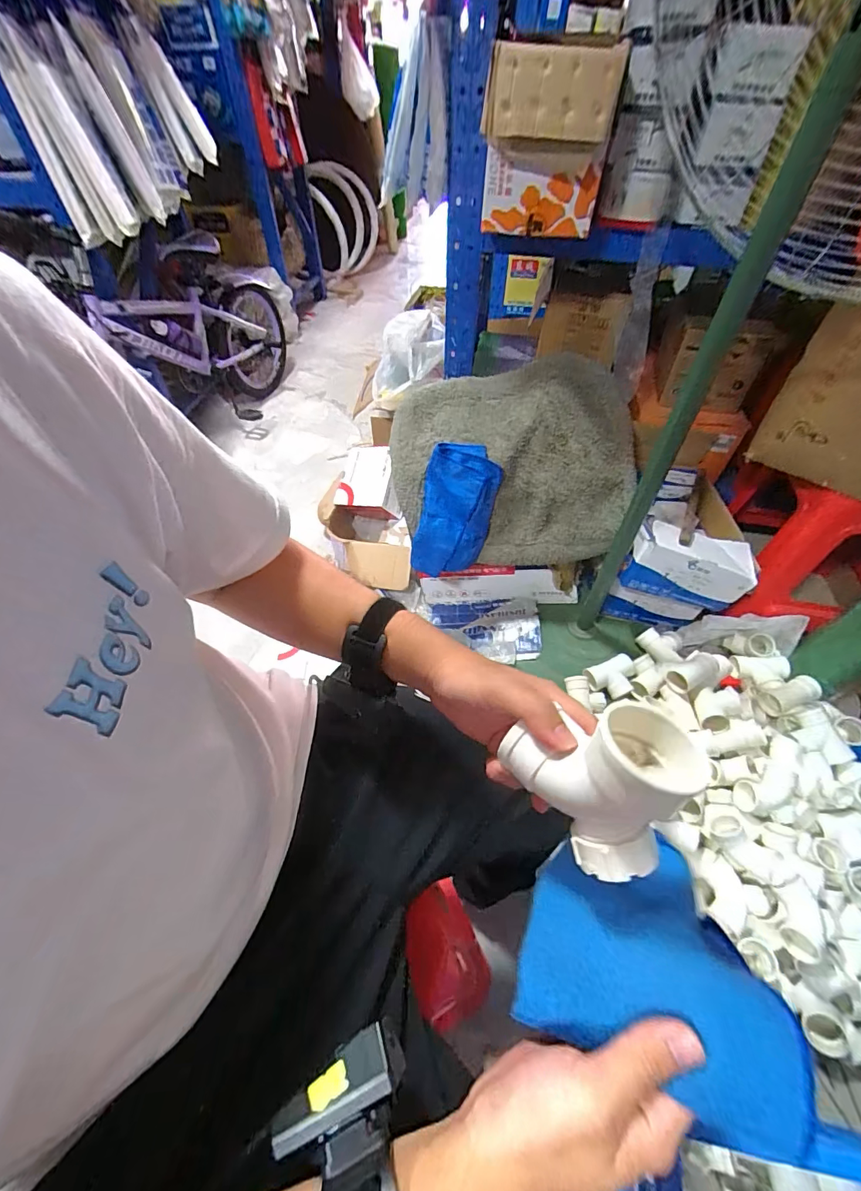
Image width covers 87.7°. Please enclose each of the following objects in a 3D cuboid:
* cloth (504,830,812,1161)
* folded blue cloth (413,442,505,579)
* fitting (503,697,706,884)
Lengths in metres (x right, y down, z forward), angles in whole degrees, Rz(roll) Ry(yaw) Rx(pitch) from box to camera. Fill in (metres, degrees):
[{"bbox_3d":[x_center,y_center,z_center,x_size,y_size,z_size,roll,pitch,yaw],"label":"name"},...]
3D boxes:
[{"bbox_3d":[0.119,0.224,0.263,0.130,0.040,0.135,-23,31,7],"label":"cloth"},{"bbox_3d":[0.058,-0.183,1.035,0.163,0.310,0.032,9,27,-7],"label":"folded blue cloth"},{"bbox_3d":[0.100,0.098,0.256,0.071,0.072,0.096,-29,57,-21],"label":"fitting"}]

